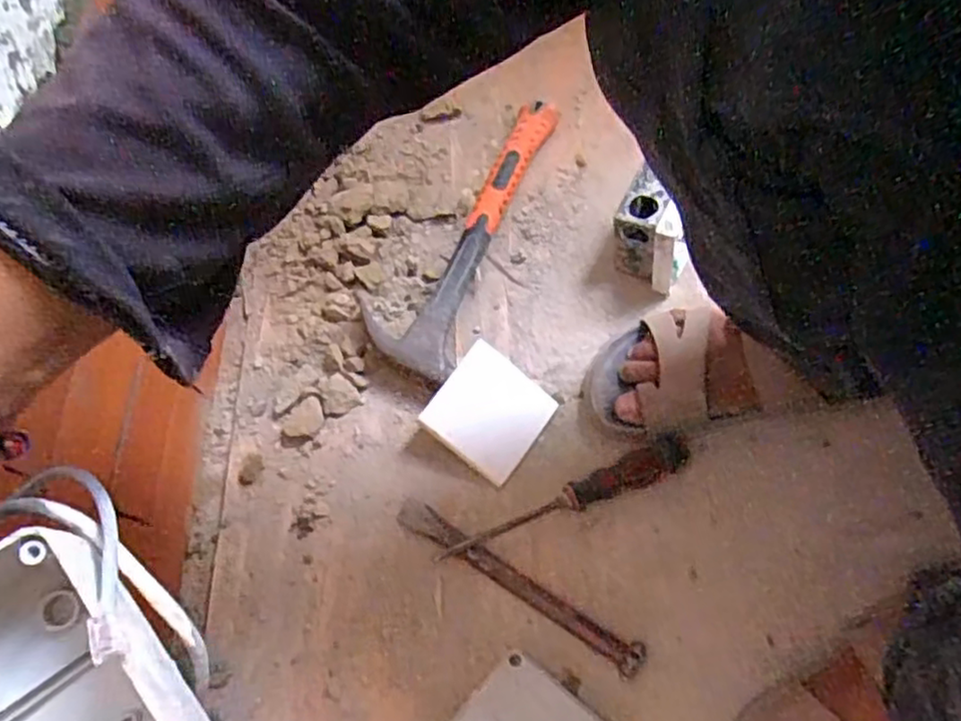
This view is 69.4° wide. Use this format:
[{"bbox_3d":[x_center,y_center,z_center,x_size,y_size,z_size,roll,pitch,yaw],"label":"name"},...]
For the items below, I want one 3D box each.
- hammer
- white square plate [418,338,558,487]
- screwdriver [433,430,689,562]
[{"bbox_3d":[-0.022,-0.126,0.634,0.096,0.033,0.307,19,67,7],"label":"hammer"},{"bbox_3d":[0.008,0.041,0.560,0.085,0.004,0.084,41,74,-10],"label":"white square plate"},{"bbox_3d":[0.067,0.110,0.534,0.208,0.023,0.028,-24,68,-11],"label":"screwdriver"}]

